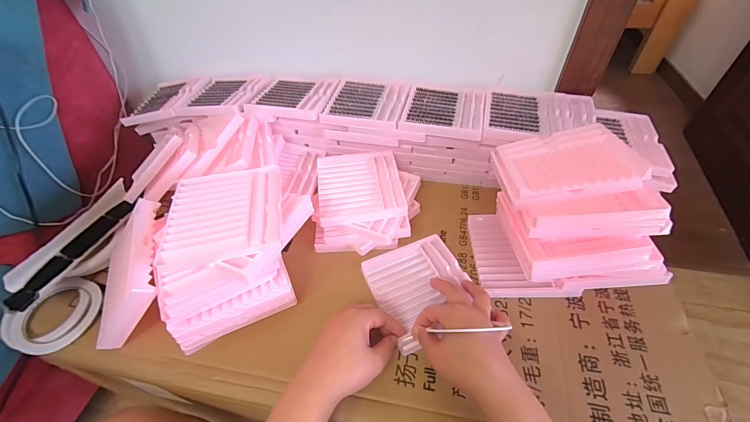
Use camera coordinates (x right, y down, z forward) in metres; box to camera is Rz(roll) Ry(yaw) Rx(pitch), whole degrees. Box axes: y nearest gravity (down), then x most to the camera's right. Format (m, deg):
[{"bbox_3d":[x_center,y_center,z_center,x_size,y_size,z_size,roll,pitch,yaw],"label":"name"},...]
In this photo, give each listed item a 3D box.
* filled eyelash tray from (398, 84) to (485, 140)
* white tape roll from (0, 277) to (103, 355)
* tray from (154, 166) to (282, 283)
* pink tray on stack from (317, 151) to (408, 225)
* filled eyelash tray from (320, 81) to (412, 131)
[{"bbox_3d":[0.118,-0.175,0.562,0.131,0.013,0.143,10,49,12],"label":"filled eyelash tray"},{"bbox_3d":[-0.418,0.138,0.429,0.103,0.028,0.103,-2,47,2],"label":"white tape roll"},{"bbox_3d":[-0.179,0.010,0.402,0.129,0.028,0.167,-11,48,-7],"label":"tray"},{"bbox_3d":[-0.026,-0.044,0.529,0.129,0.013,0.152,-8,48,-4],"label":"pink tray on stack"},{"bbox_3d":[-0.014,-0.191,0.580,0.129,0.012,0.127,8,48,11],"label":"filled eyelash tray"}]

